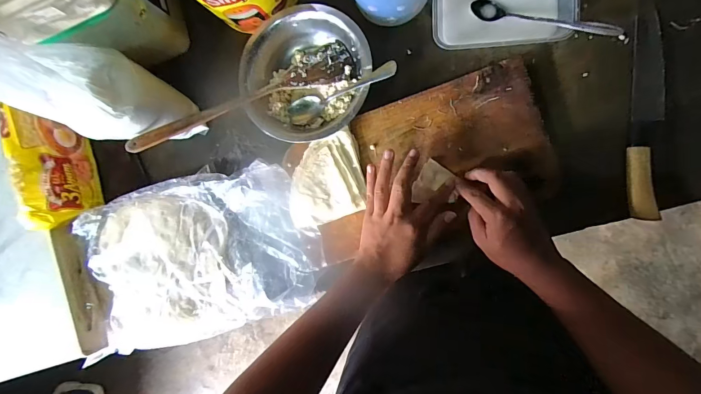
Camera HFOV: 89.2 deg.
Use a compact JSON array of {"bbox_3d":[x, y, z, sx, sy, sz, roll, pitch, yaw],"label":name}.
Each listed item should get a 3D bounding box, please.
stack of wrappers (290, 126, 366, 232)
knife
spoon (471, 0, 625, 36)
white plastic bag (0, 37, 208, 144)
[{"bbox_3d":[-0.038,-0.021,0.502,0.114,0.018,0.117,-16,89,10],"label":"stack of wrappers"},{"bbox_3d":[0.367,-0.102,0.439,0.036,0.021,0.255,4,92,10],"label":"knife"},{"bbox_3d":[0.240,-0.223,0.447,0.177,0.015,0.022,26,96,25],"label":"spoon"},{"bbox_3d":[-0.331,-0.131,0.427,0.093,0.327,0.105,11,93,30],"label":"white plastic bag"}]

